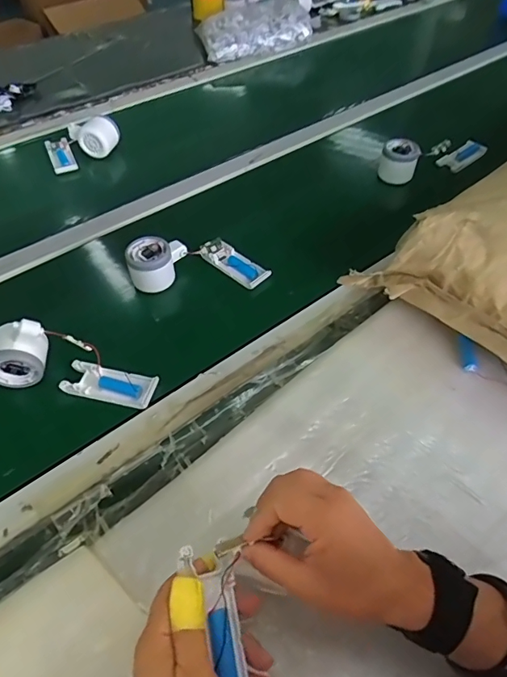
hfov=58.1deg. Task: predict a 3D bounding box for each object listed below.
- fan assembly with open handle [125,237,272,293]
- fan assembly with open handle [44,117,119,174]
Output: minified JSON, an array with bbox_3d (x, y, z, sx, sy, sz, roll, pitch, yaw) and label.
[{"bbox_3d":[-0.075,-0.107,0.623,0.181,0.051,0.074,-8,51,-6],"label":"fan assembly with open handle"},{"bbox_3d":[-0.311,-0.363,0.821,0.129,0.053,0.092,-24,54,-18],"label":"fan assembly with open handle"}]

